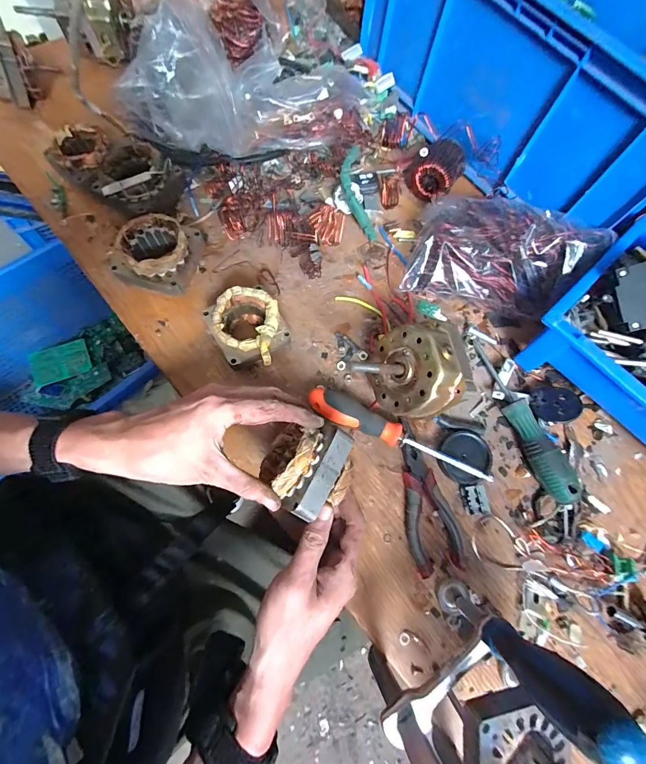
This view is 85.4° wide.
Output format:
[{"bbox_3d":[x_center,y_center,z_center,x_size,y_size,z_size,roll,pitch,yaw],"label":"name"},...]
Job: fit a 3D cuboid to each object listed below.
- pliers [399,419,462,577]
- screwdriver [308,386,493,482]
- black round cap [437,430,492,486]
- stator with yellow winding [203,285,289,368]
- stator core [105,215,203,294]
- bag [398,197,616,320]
[{"bbox_3d":[0.106,0.113,0.356,0.049,0.020,0.144,-2,71,-6],"label":"pliers"},{"bbox_3d":[0.075,0.061,0.367,0.196,0.031,0.028,29,70,5],"label":"screwdriver"},{"bbox_3d":[0.150,0.079,0.371,0.057,0.019,0.050,-34,77,-16],"label":"black round cap"},{"bbox_3d":[-0.080,-0.052,0.382,0.074,0.057,0.092,-26,75,-11],"label":"stator with yellow winding"},{"bbox_3d":[-0.189,-0.146,0.399,0.084,0.058,0.084,0,74,-1],"label":"stator core"},{"bbox_3d":[0.211,-0.155,0.421,0.202,0.073,0.124,14,71,2],"label":"bag"}]

